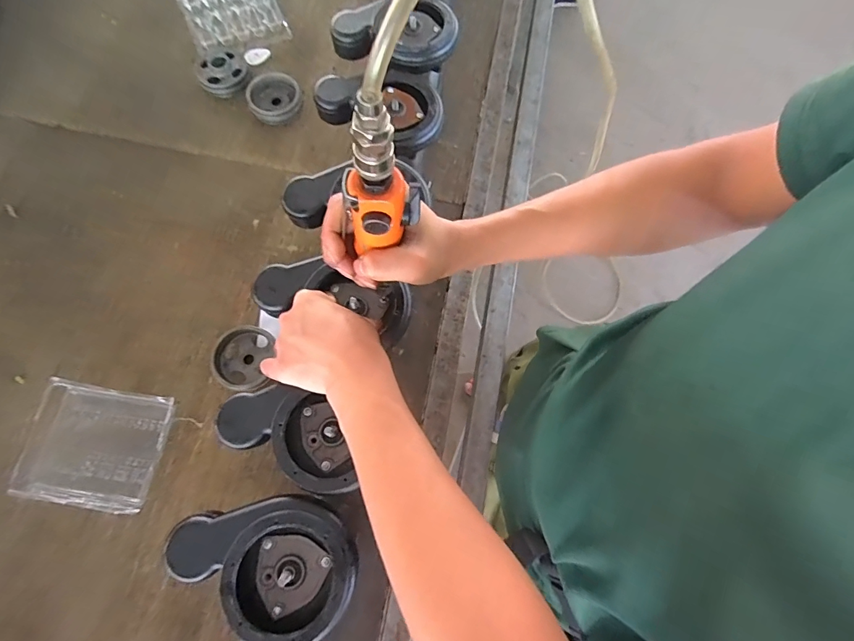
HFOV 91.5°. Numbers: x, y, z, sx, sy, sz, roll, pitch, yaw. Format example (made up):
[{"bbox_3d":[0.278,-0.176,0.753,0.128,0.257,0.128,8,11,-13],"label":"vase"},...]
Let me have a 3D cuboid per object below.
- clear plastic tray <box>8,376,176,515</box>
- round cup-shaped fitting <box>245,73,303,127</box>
[{"bbox_3d":[-0.437,0.162,0.548,0.174,0.025,0.143,10,73,1],"label":"clear plastic tray"},{"bbox_3d":[-0.265,-0.388,0.723,0.091,0.039,0.095,-5,73,-3],"label":"round cup-shaped fitting"}]

